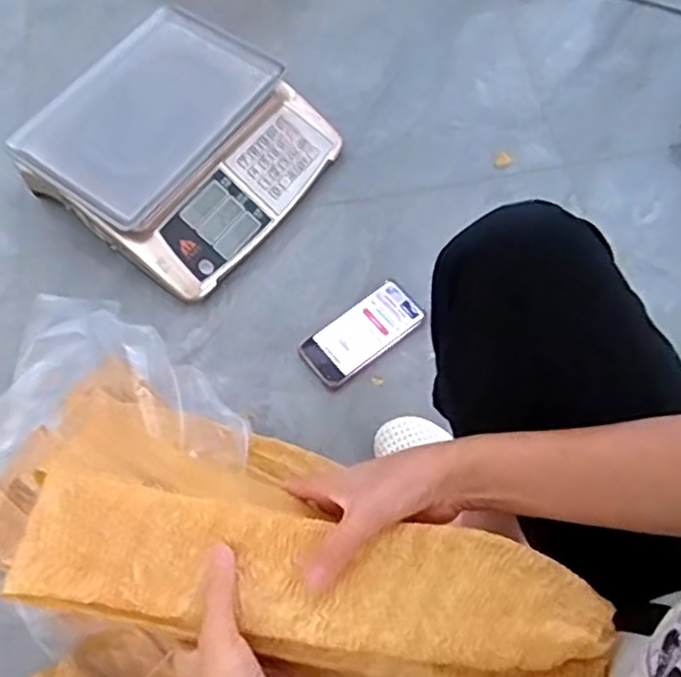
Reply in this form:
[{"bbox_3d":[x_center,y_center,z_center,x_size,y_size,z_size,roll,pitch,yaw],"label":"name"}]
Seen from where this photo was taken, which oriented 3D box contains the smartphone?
[{"bbox_3d":[0.026,-0.009,0.909,0.159,0.016,0.078,-36,68,-14],"label":"smartphone"}]

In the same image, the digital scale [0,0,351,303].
[{"bbox_3d":[-0.222,-0.270,0.979,0.325,0.113,0.348,34,71,17],"label":"digital scale"}]

